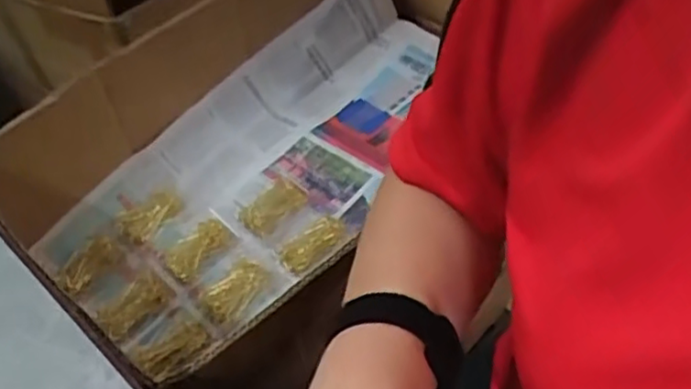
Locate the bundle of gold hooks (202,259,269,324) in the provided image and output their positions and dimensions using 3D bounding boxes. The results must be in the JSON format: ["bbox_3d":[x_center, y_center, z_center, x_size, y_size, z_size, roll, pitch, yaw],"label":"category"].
[{"bbox_3d":[-0.109,0.091,0.668,0.041,0.016,0.063,29,57,29],"label":"bundle of gold hooks"}]

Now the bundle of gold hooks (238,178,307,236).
[{"bbox_3d":[-0.075,0.009,0.719,0.038,0.019,0.075,30,57,30],"label":"bundle of gold hooks"}]

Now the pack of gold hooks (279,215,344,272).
[{"bbox_3d":[-0.034,0.047,0.690,0.073,0.009,0.037,-35,53,-23],"label":"pack of gold hooks"}]

